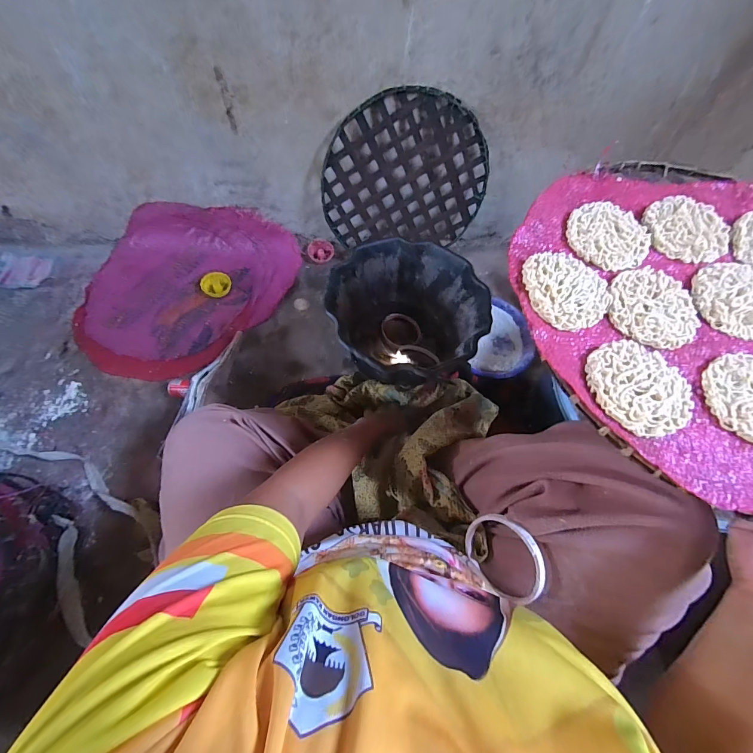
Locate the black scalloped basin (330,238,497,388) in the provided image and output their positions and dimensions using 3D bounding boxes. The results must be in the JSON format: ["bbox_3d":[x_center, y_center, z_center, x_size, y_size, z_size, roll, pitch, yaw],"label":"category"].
[{"bbox_3d":[0.053,-0.107,0.684,0.255,0.226,0.255,0,71,1],"label":"black scalloped basin"}]

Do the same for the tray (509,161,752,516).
[{"bbox_3d":[0.291,-0.061,0.296,0.335,0.034,0.326,-15,72,-4],"label":"tray"}]

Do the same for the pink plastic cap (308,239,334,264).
[{"bbox_3d":[-0.140,-0.314,0.876,0.063,0.013,0.058,0,89,-12],"label":"pink plastic cap"}]

